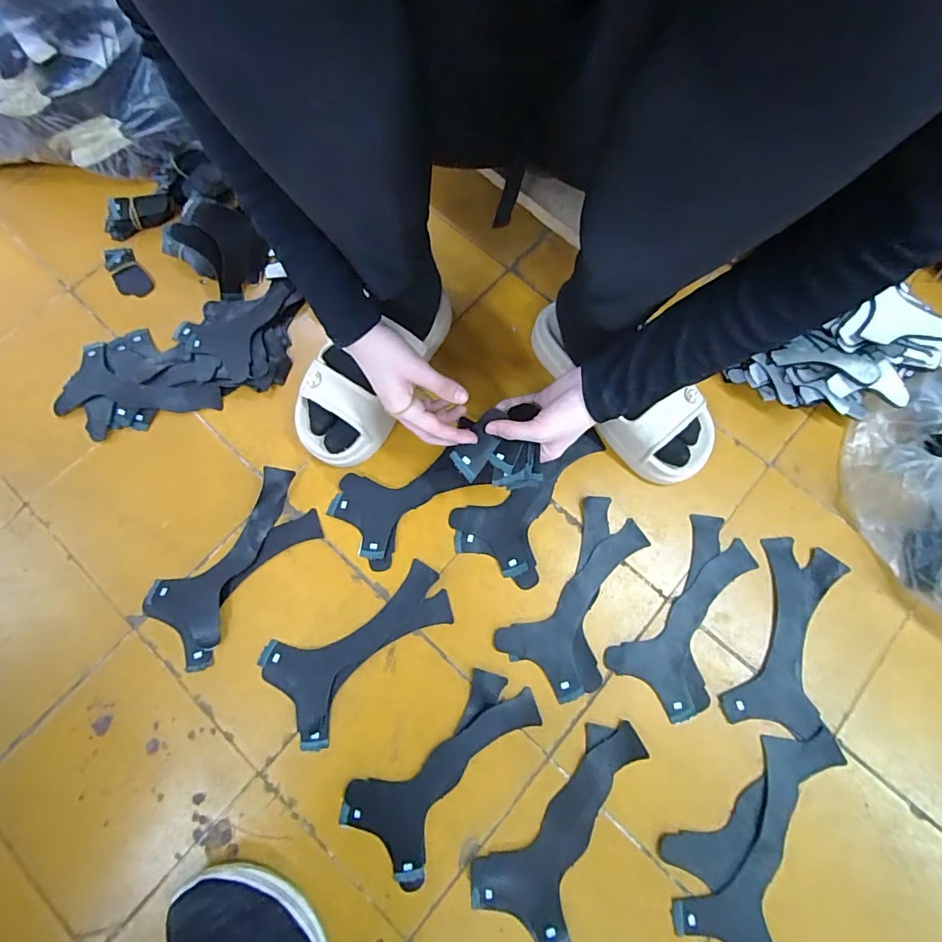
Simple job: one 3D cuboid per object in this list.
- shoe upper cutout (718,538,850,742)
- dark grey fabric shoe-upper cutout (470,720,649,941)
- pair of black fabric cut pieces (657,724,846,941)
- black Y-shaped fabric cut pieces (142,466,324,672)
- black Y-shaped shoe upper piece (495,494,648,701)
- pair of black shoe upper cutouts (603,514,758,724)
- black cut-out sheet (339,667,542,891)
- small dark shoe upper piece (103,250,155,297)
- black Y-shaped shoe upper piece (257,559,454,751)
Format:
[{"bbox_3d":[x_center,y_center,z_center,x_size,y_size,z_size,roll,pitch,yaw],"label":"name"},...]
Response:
[{"bbox_3d":[0.327,0.168,0.495,0.085,0.008,0.193,19,75,6],"label":"shoe upper cutout"},{"bbox_3d":[0.094,0.336,0.451,0.097,0.006,0.200,36,77,10],"label":"dark grey fabric shoe-upper cutout"},{"bbox_3d":[0.266,0.336,0.452,0.121,0.010,0.215,31,77,9],"label":"pair of black fabric cut pieces"},{"bbox_3d":[-0.250,0.100,0.510,0.098,0.025,0.202,42,79,11],"label":"black Y-shaped fabric cut pieces"},{"bbox_3d":[0.123,0.134,0.513,0.105,0.006,0.197,34,77,10],"label":"black Y-shaped shoe upper piece"},{"bbox_3d":[0.230,0.146,0.505,0.098,0.006,0.200,31,77,9],"label":"pair of black shoe upper cutouts"},{"bbox_3d":[-0.029,0.284,0.468,0.098,0.004,0.198,39,78,11],"label":"black cut-out sheet"},{"bbox_3d":[-0.449,-0.259,0.624,0.041,0.015,0.080,-34,76,-9],"label":"small dark shoe upper piece"},{"bbox_3d":[-0.112,0.182,0.498,0.195,0.004,0.104,-34,76,-9],"label":"black Y-shaped shoe upper piece"}]

